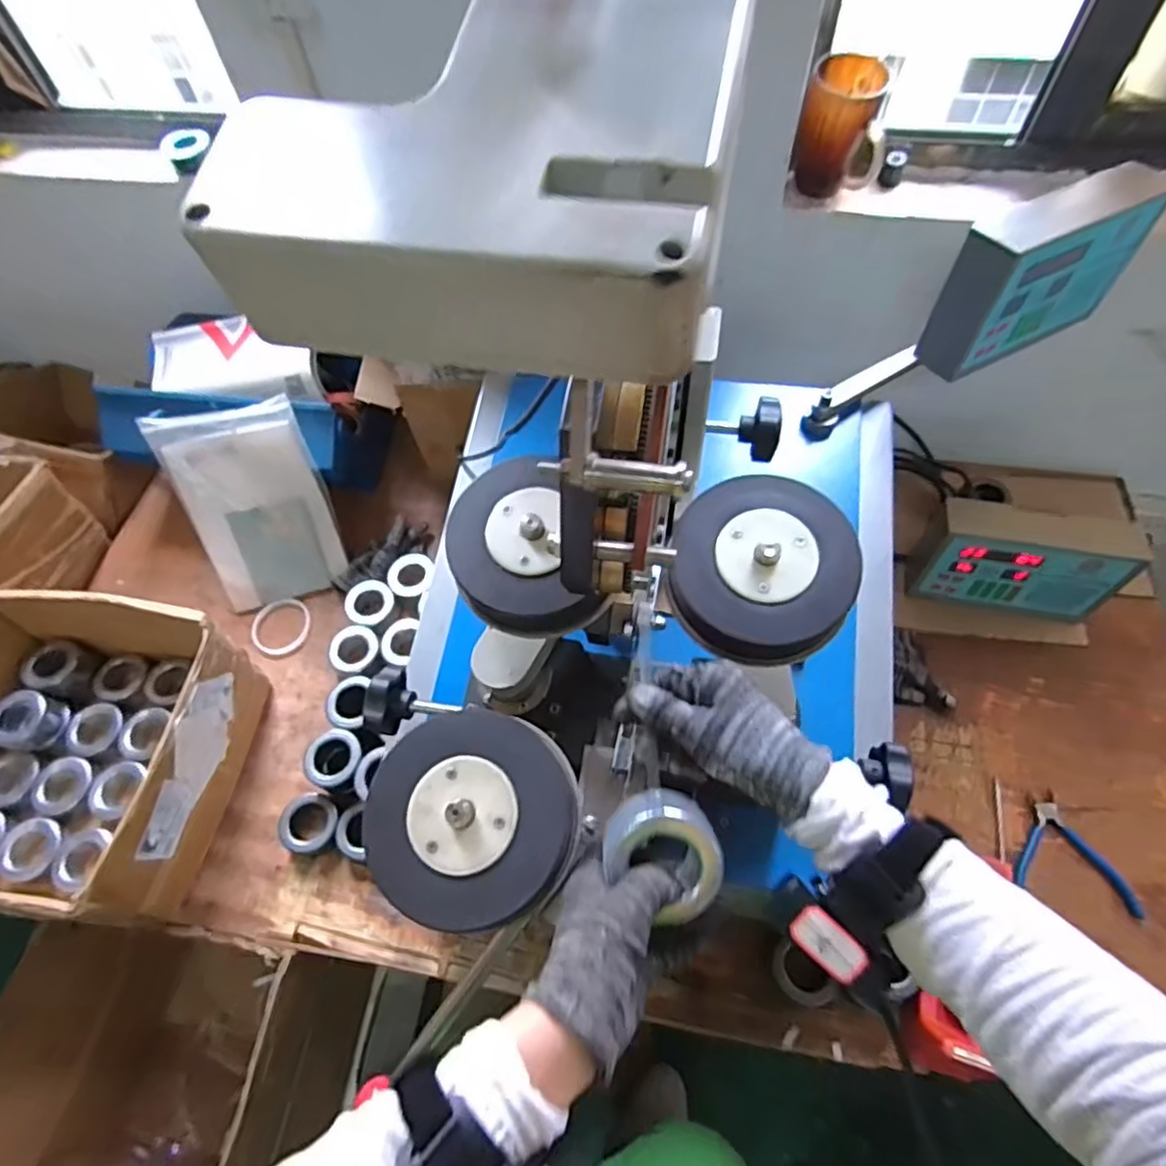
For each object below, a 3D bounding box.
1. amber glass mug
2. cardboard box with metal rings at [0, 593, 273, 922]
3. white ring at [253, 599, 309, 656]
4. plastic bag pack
[{"bbox_3d":[0.292,-0.503,0.736,0.094,0.114,0.080,16,63,12],"label":"amber glass mug"},{"bbox_3d":[-0.595,0.196,0.771,0.321,0.151,0.337,5,61,6],"label":"cardboard box with metal rings"},{"bbox_3d":[-0.437,0.063,0.949,0.081,0.015,0.085,-1,61,2],"label":"white ring"},{"bbox_3d":[-0.456,-0.104,0.914,0.186,0.271,0.030,-13,21,-7],"label":"plastic bag pack"}]

